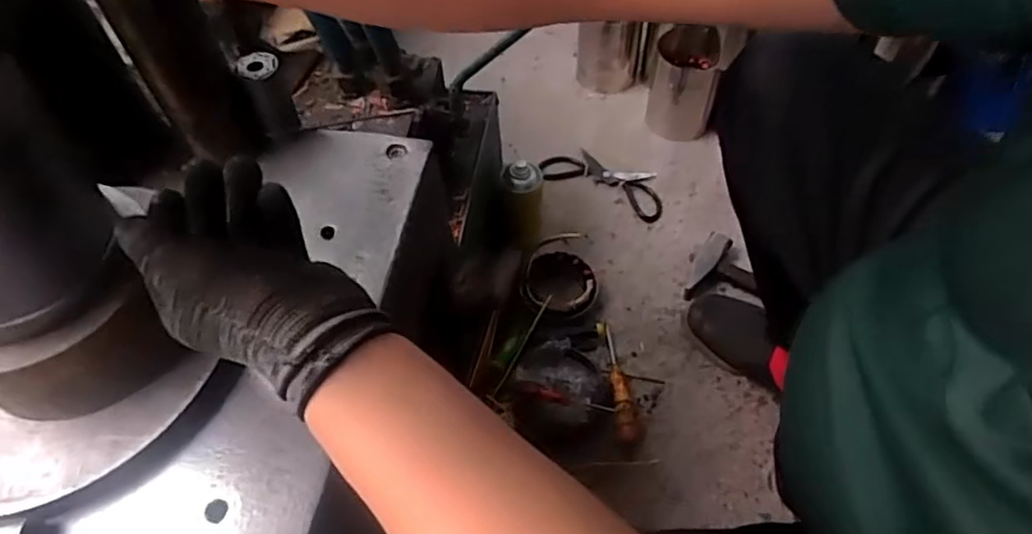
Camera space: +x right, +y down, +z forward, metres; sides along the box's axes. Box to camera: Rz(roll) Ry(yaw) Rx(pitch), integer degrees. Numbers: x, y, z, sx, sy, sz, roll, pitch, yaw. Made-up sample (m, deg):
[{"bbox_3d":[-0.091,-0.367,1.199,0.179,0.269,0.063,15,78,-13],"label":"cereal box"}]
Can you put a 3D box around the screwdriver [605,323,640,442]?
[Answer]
[{"bbox_3d":[0.144,0.153,0.916,0.030,0.024,0.175,-5,55,-1],"label":"screwdriver"}]

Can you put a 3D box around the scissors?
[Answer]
[{"bbox_3d":[0.155,-0.158,1.156,0.234,0.016,0.092,25,60,19],"label":"scissors"}]

